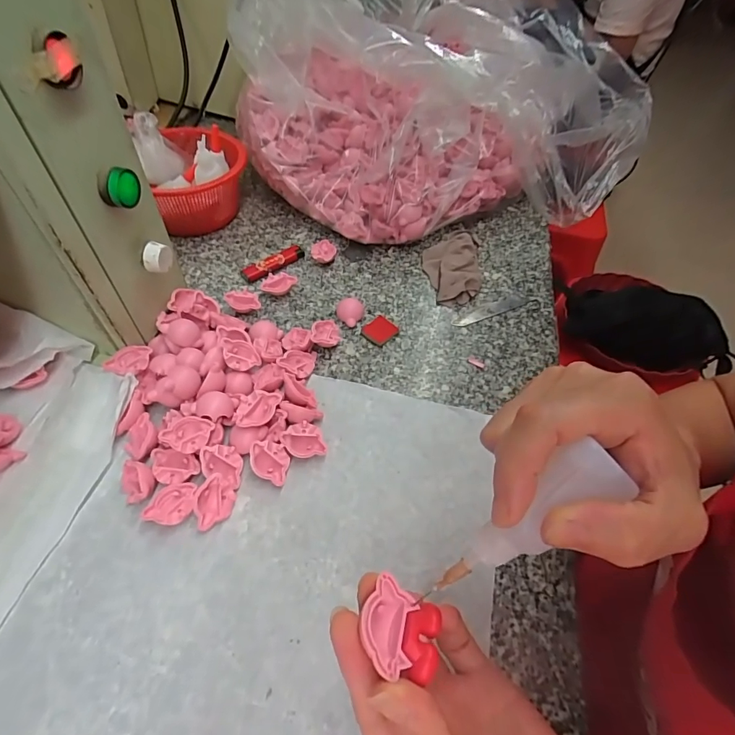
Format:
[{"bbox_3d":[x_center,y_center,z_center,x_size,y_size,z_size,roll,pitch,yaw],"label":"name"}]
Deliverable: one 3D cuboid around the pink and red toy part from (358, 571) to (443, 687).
[{"bbox_3d":[0.014,0.109,0.177,0.032,0.009,0.033,19,53,10],"label":"pink and red toy part"}]

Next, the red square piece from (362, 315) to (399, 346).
[{"bbox_3d":[0.014,-0.038,0.428,0.028,0.007,0.031,39,59,23],"label":"red square piece"}]

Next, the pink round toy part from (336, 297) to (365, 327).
[{"bbox_3d":[-0.018,-0.058,0.438,0.028,0.012,0.031,3,52,-2],"label":"pink round toy part"}]

